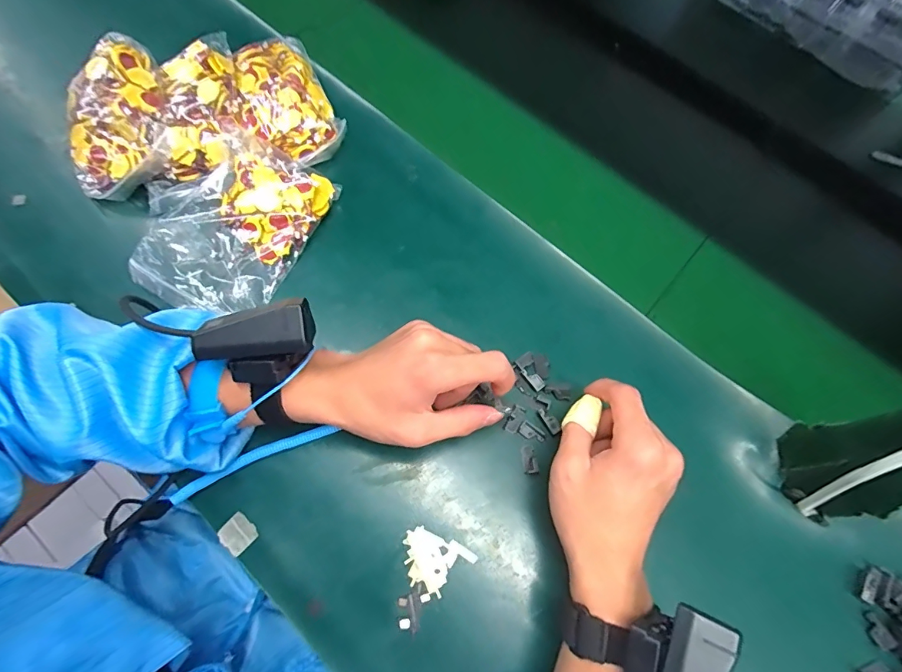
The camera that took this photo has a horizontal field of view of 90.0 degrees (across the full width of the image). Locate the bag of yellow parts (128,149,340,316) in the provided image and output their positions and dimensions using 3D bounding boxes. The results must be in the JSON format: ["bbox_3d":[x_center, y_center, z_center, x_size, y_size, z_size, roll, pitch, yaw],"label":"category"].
[{"bbox_3d":[-0.185,-0.092,0.395,0.105,0.035,0.164,31,69,8],"label":"bag of yellow parts"}]

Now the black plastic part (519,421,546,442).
[{"bbox_3d":[0.064,0.077,0.356,0.020,0.004,0.011,34,69,9],"label":"black plastic part"}]

